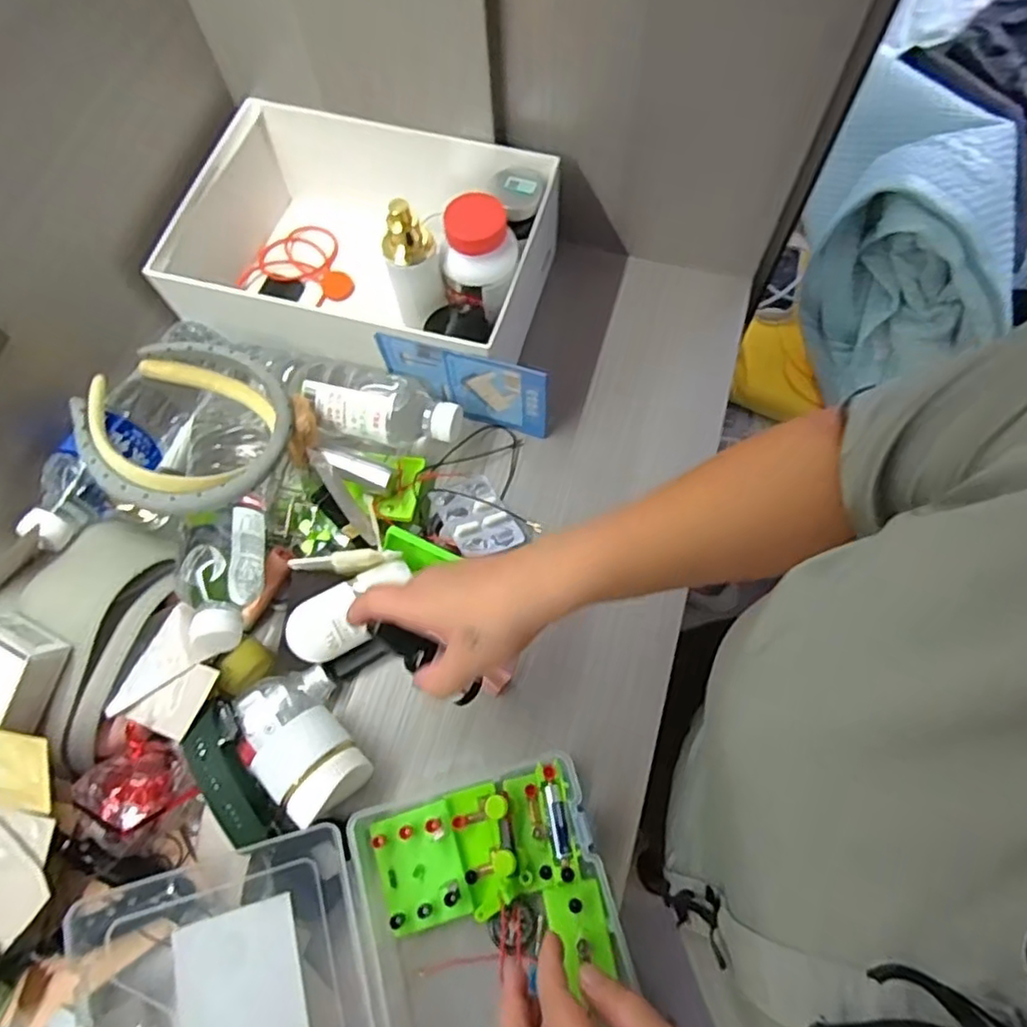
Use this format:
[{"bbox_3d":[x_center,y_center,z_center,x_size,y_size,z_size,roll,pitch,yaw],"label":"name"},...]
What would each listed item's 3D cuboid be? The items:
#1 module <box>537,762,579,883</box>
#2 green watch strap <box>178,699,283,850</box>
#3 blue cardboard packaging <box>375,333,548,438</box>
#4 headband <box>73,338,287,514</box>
[{"bbox_3d":[0.032,0.211,0.462,0.015,0.020,0.073,-10,69,-2],"label":"module"},{"bbox_3d":[-0.195,0.177,0.456,0.029,0.031,0.095,-34,72,-10],"label":"green watch strap"},{"bbox_3d":[-0.039,-0.104,0.554,0.136,0.096,0.007,15,71,8],"label":"blue cardboard packaging"},{"bbox_3d":[-0.247,-0.066,0.514,0.149,0.050,0.138,-1,69,2],"label":"headband"}]

